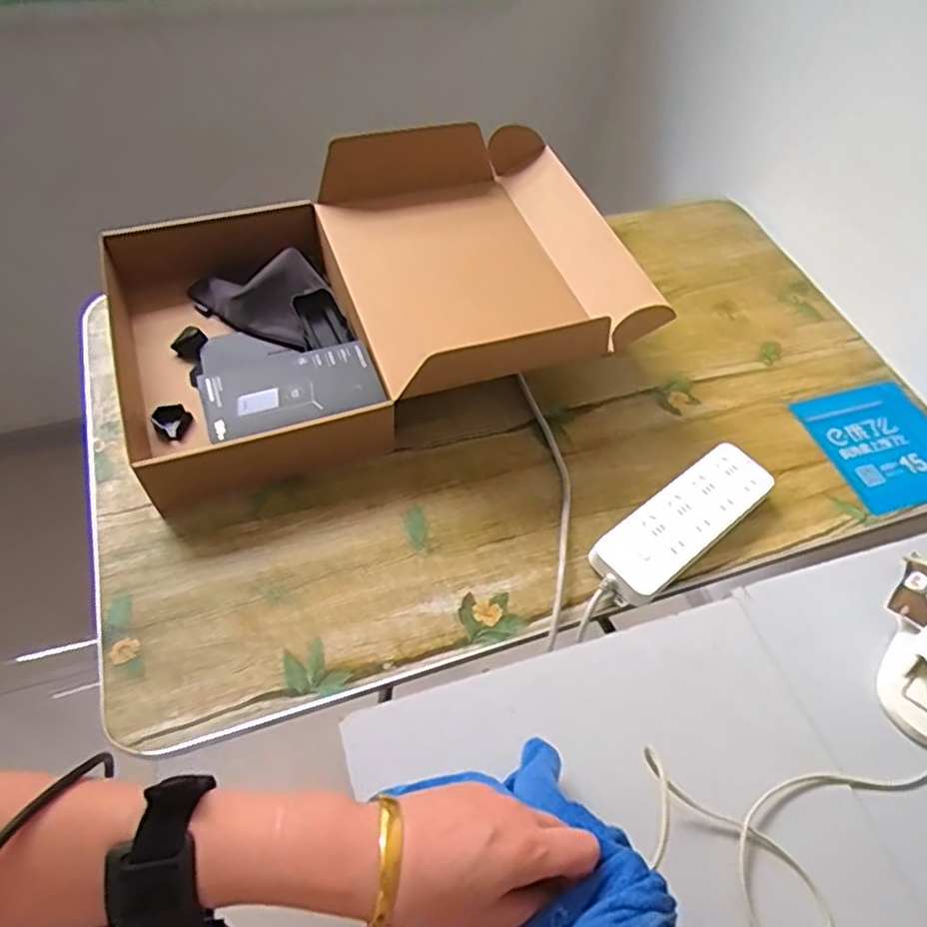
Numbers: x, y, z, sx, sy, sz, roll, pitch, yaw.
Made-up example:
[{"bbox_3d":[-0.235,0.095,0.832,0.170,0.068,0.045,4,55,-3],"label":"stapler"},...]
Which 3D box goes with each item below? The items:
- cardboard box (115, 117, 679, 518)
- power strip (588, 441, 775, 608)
[{"bbox_3d":[-0.100,-0.192,0.788,0.598,0.151,0.359,-17,58,-16],"label":"cardboard box"},{"bbox_3d":[0.229,0.060,0.707,0.231,0.034,0.081,-33,64,-25],"label":"power strip"}]

